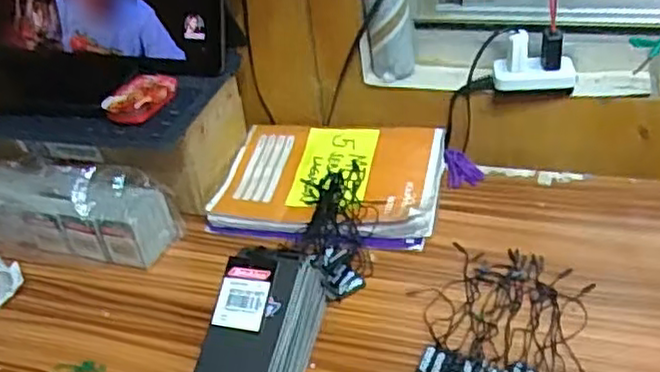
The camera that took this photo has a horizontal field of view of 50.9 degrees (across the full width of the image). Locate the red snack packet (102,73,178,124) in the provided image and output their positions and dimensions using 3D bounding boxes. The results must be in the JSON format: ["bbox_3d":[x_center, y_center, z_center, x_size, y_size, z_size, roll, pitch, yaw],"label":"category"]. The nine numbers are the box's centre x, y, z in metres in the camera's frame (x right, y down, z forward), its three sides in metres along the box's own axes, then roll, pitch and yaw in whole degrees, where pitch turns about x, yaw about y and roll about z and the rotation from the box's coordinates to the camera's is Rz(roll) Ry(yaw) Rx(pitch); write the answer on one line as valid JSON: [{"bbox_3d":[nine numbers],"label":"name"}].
[{"bbox_3d":[-0.164,-0.077,0.607,0.041,0.016,0.061,10,39,22],"label":"red snack packet"}]

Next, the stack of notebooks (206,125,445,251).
[{"bbox_3d":[-0.001,-0.002,0.656,0.203,0.030,0.152,3,37,15],"label":"stack of notebooks"}]

